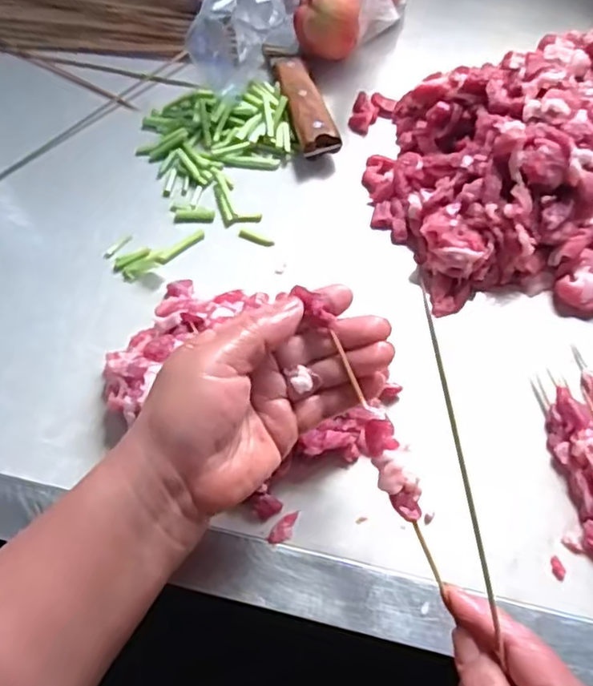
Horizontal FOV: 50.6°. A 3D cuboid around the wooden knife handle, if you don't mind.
[{"bbox_3d":[0.005,-0.205,0.526,0.030,0.016,0.112,-15,63,-8],"label":"wooden knife handle"}]

